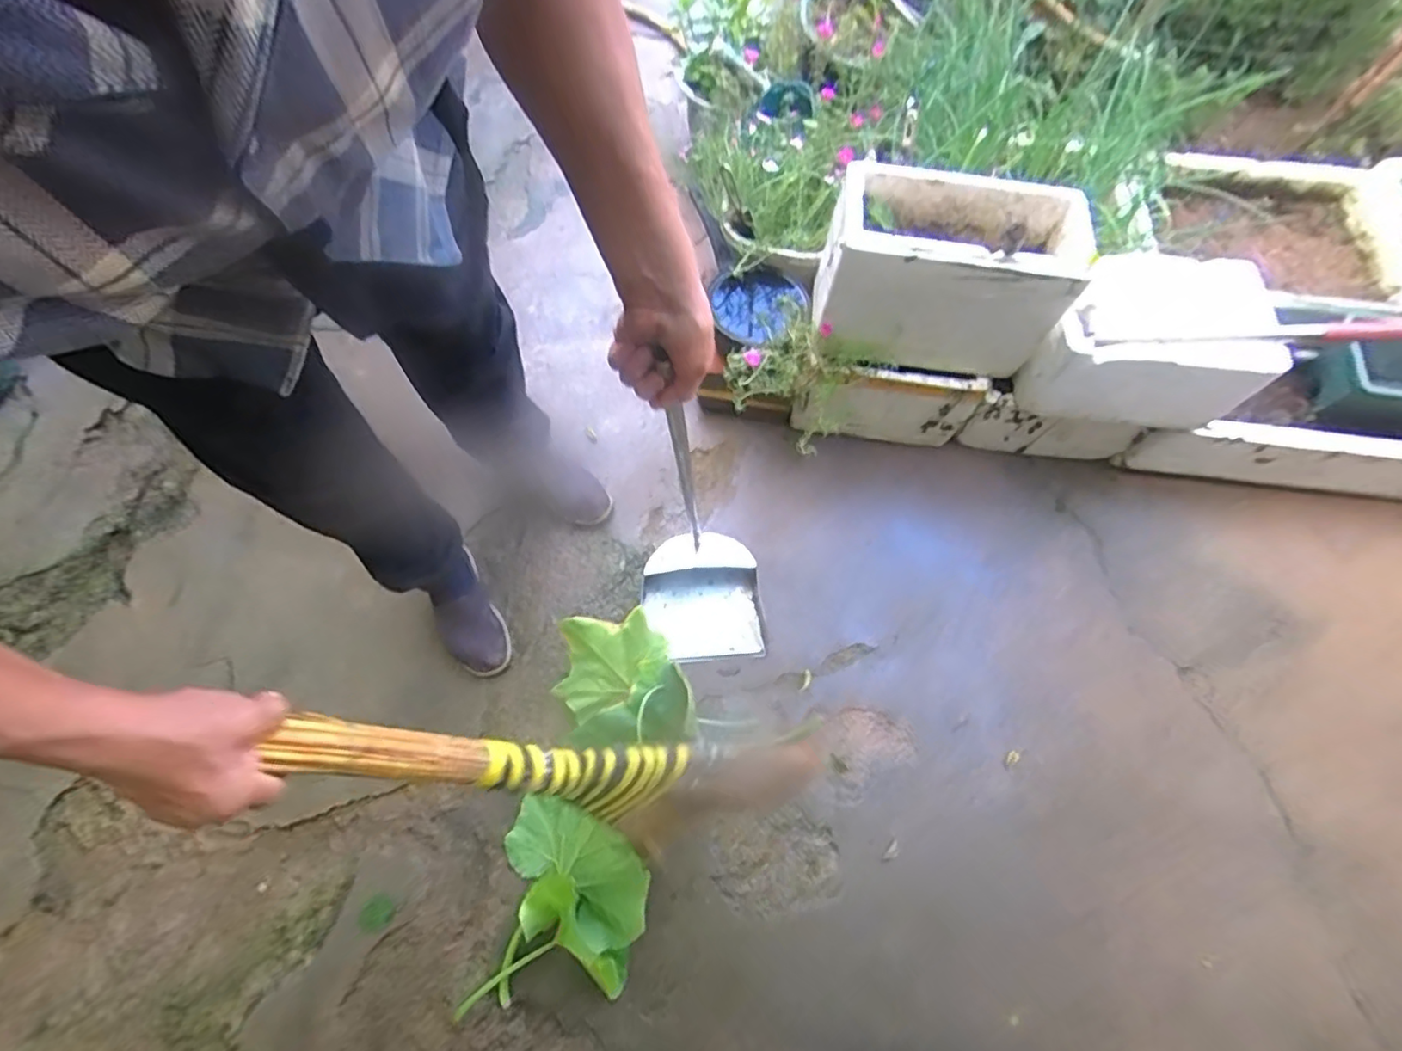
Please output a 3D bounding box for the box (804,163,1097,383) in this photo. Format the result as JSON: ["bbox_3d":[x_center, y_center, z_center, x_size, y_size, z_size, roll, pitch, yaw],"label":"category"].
[{"bbox_3d":[0.399,-0.409,1.010,0.379,0.241,0.186,8,66,0],"label":"box"}]

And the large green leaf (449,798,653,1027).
[{"bbox_3d":[-0.210,0.587,0.920,0.239,0.091,0.295,8,68,2],"label":"large green leaf"}]

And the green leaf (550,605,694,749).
[{"bbox_3d":[-0.139,0.273,1.064,0.214,0.075,0.247,-13,69,-6],"label":"green leaf"}]

